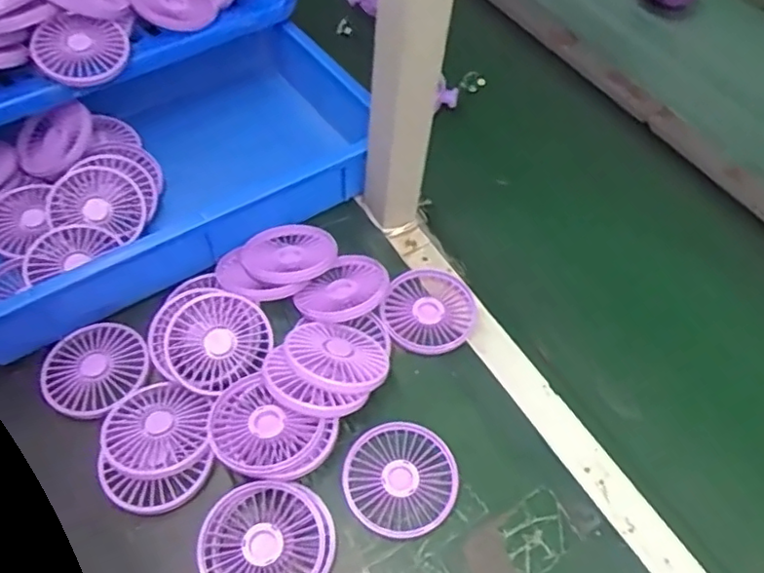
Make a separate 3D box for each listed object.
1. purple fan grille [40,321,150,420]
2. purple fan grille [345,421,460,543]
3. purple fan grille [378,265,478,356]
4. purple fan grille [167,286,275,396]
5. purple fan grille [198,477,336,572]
[{"bbox_3d":[-0.248,0.073,0.539,0.085,0.022,0.084,1,54,-2],"label":"purple fan grille"},{"bbox_3d":[0.014,0.152,0.491,0.085,0.009,0.087,1,54,-2],"label":"purple fan grille"},{"bbox_3d":[0.046,0.020,0.580,0.083,0.014,0.094,21,56,12],"label":"purple fan grille"},{"bbox_3d":[-0.140,0.044,0.523,0.085,0.014,0.078,-36,78,-17],"label":"purple fan grille"},{"bbox_3d":[-0.083,0.190,0.455,0.092,0.022,0.089,1,54,-2],"label":"purple fan grille"}]

